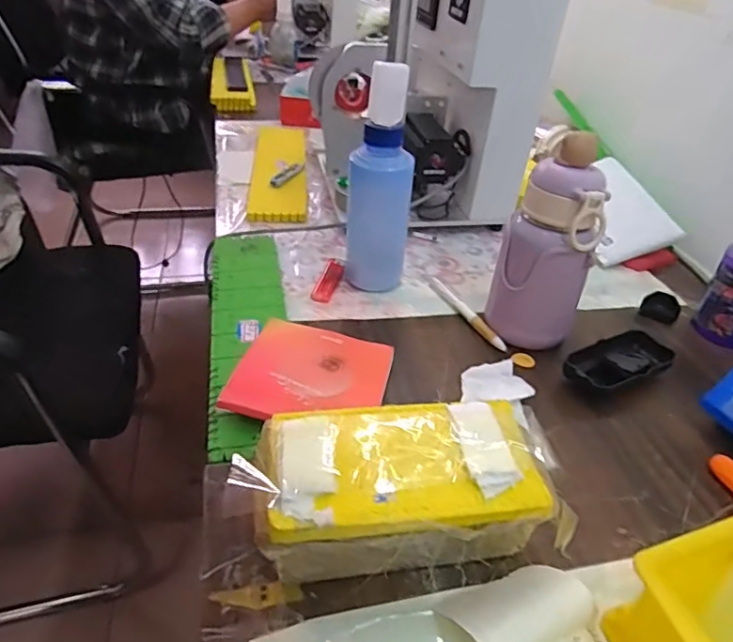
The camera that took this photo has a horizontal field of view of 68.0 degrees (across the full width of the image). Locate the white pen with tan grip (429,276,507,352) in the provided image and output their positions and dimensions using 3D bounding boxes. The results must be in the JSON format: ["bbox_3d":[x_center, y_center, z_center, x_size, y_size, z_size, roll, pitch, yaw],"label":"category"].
[{"bbox_3d":[0.105,-0.013,0.591,0.015,0.010,0.141,-13,41,-23],"label":"white pen with tan grip"}]

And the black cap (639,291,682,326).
[{"bbox_3d":[0.337,-0.016,0.621,0.038,0.024,0.038,3,37,-2],"label":"black cap"}]

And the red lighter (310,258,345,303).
[{"bbox_3d":[-0.043,-0.046,0.618,0.024,0.009,0.075,12,38,9],"label":"red lighter"}]

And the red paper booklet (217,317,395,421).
[{"bbox_3d":[-0.045,0.046,0.470,0.123,0.007,0.125,17,35,3],"label":"red paper booklet"}]

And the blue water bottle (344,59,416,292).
[{"bbox_3d":[0.016,-0.136,0.567,0.059,0.225,0.054,-23,45,-32],"label":"blue water bottle"}]

